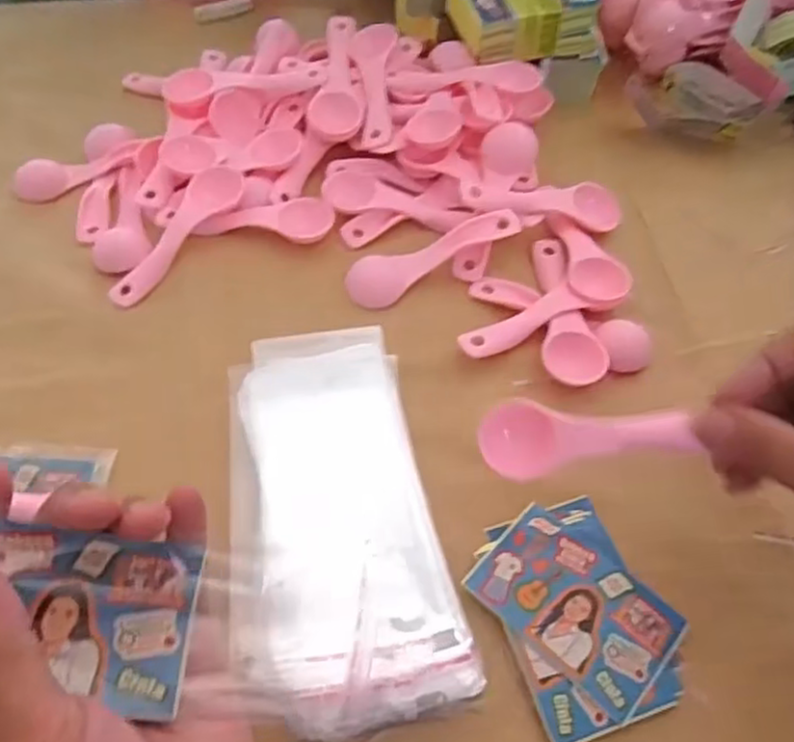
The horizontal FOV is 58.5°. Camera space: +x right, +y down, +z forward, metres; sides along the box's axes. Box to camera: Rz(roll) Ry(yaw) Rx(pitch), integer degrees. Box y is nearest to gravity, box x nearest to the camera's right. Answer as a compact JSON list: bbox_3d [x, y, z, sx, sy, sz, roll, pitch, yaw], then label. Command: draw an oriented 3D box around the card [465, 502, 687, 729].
[{"bbox_3d":[0.084,0.109,0.333,0.088,0.004,0.059,38,60,21],"label":"card"}]

